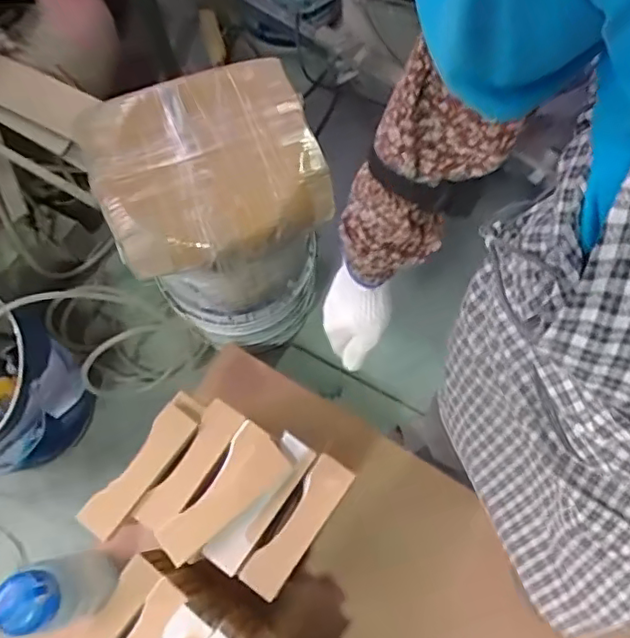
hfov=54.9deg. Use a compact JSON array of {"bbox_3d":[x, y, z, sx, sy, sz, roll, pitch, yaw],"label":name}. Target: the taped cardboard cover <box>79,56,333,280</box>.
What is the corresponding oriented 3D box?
[{"bbox_3d":[-0.151,-0.210,0.851,0.307,0.055,0.269,-20,87,-5],"label":"taped cardboard cover"}]

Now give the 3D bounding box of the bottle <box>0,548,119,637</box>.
[{"bbox_3d":[-0.377,0.401,0.886,0.095,0.226,0.090,-18,73,-4],"label":"bottle"}]

